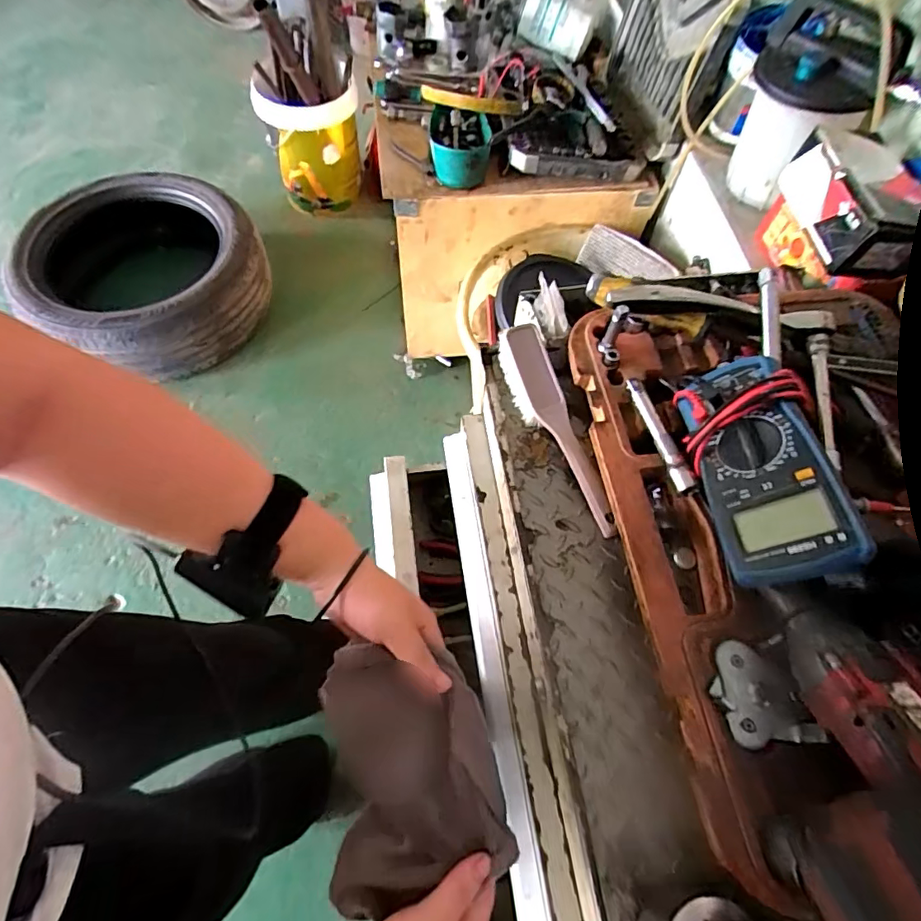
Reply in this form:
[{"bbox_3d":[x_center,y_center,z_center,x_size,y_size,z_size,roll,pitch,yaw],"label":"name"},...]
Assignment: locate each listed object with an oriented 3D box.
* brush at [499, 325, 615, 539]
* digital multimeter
[{"bbox_3d":[0.095,-0.032,0.501,0.044,0.051,0.218,-19,65,-10],"label":"brush"},{"bbox_3d":[0.232,-0.002,0.405,0.093,0.046,0.187,-25,52,34],"label":"digital multimeter"}]

